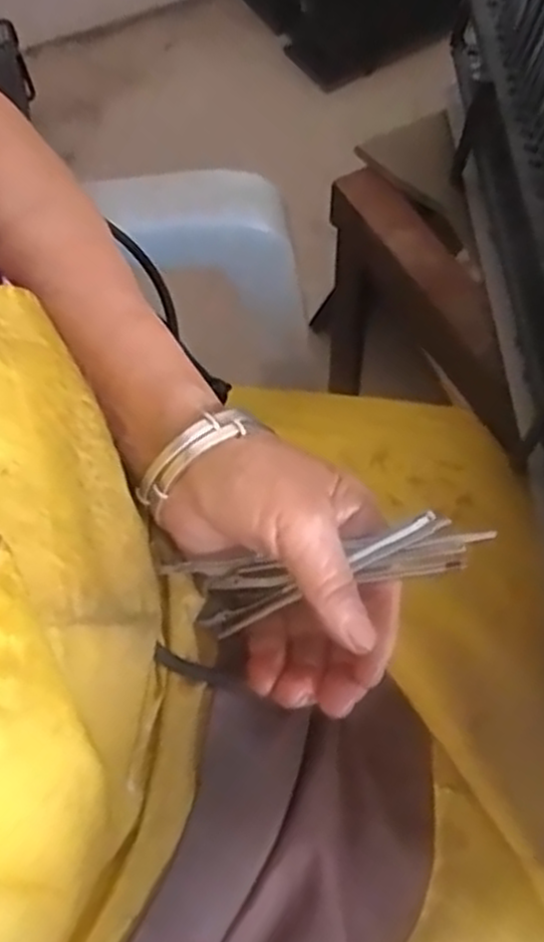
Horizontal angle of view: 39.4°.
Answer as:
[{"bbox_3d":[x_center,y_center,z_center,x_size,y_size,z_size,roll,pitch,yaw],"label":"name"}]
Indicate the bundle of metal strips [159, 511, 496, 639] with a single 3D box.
[{"bbox_3d":[0.022,0.039,0.305,0.124,0.023,0.026,-15,62,10],"label":"bundle of metal strips"}]

